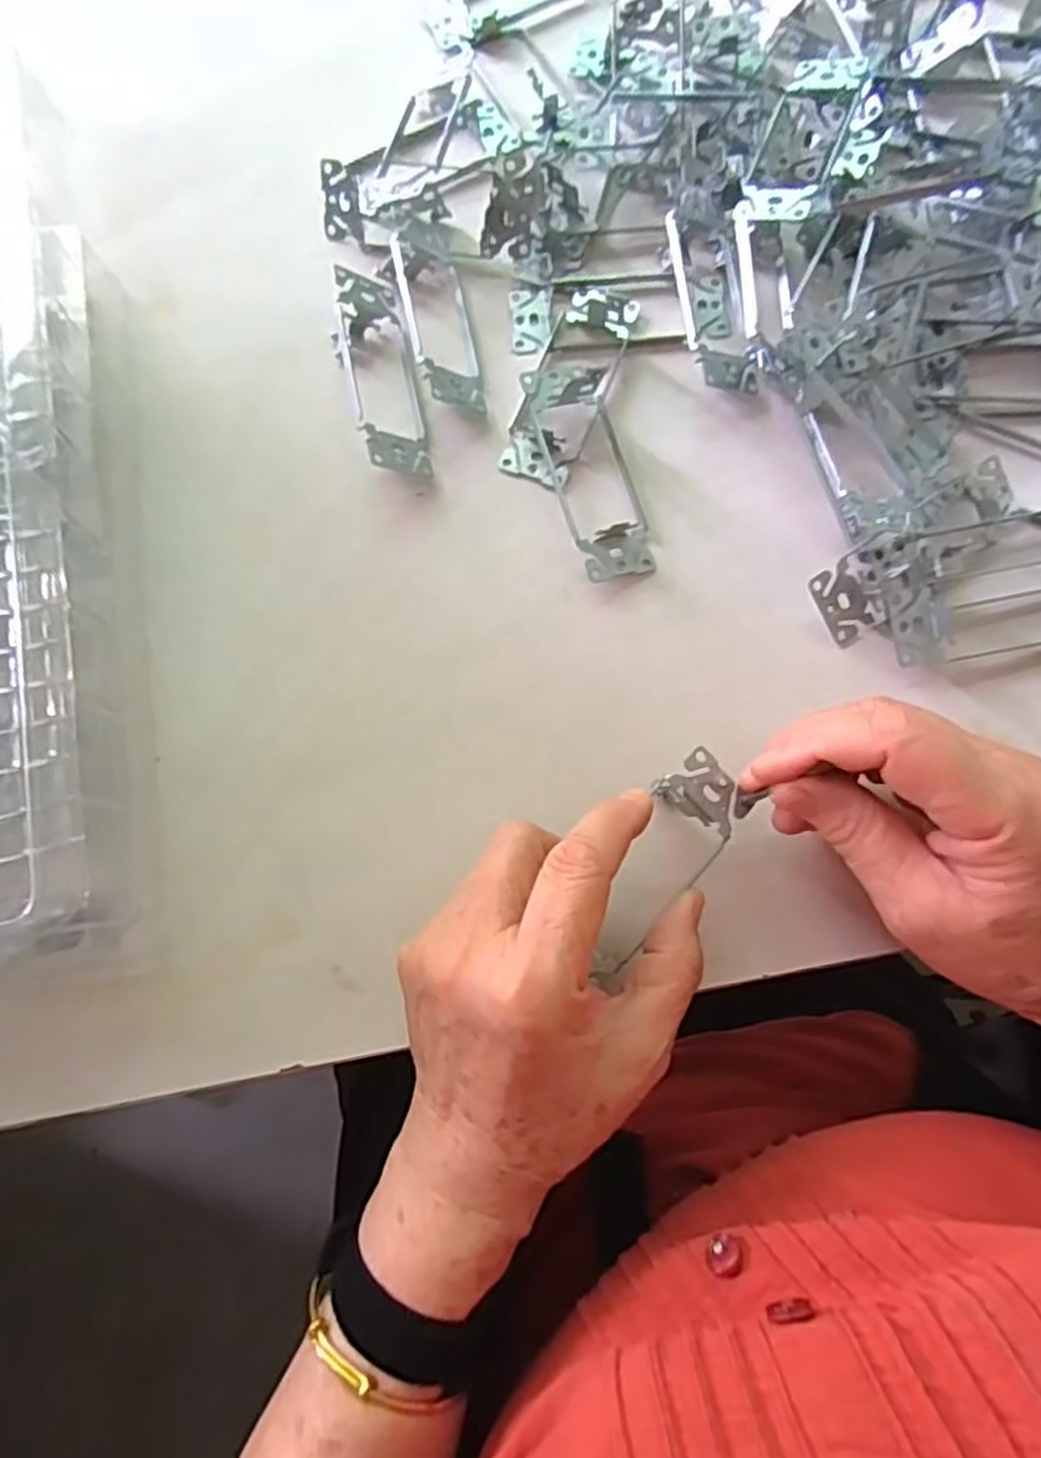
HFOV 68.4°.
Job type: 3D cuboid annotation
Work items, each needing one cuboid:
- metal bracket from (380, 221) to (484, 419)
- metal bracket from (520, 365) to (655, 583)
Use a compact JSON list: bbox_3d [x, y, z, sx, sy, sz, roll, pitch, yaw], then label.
[{"bbox_3d":[-0.042,-0.202,0.365,0.034,0.025,0.111,-15,78,-3],"label":"metal bracket"},{"bbox_3d":[0.033,-0.119,0.346,0.038,0.025,0.102,-15,78,-3],"label":"metal bracket"}]

